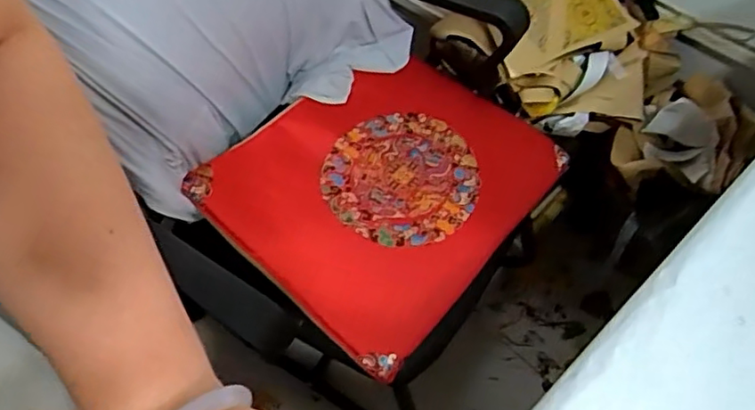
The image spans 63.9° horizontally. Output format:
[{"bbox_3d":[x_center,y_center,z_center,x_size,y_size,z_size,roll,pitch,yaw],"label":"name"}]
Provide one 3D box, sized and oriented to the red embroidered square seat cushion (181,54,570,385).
[{"bbox_3d":[0.008,-0.041,0.874,0.382,0.019,0.437,36,64,19],"label":"red embroidered square seat cushion"}]

